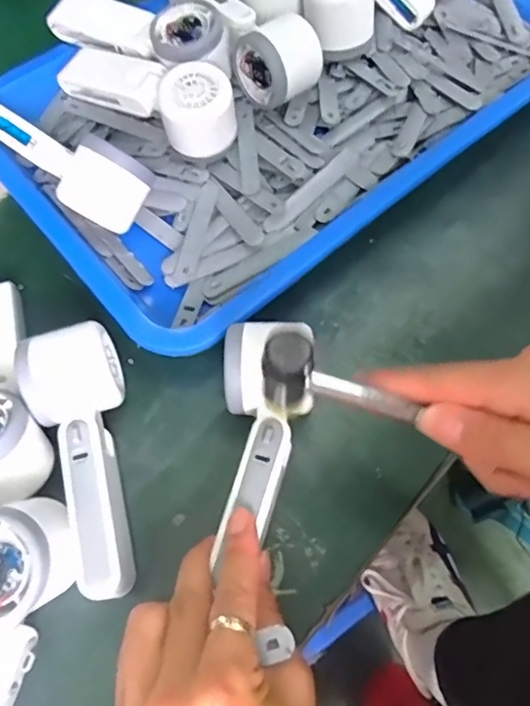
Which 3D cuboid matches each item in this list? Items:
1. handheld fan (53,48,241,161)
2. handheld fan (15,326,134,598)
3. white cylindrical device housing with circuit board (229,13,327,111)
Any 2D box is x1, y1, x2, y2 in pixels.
[{"bbox_3d":[-0.099,-0.213,0.447,0.163,0.061,0.055,30,69,18],"label":"handheld fan"},{"bbox_3d":[-0.104,0.062,0.326,0.052,0.057,0.159,-19,63,-6],"label":"handheld fan"},{"bbox_3d":[0.008,-0.243,0.446,0.058,0.058,0.055,36,71,20],"label":"white cylindrical device housing with circuit board"}]

